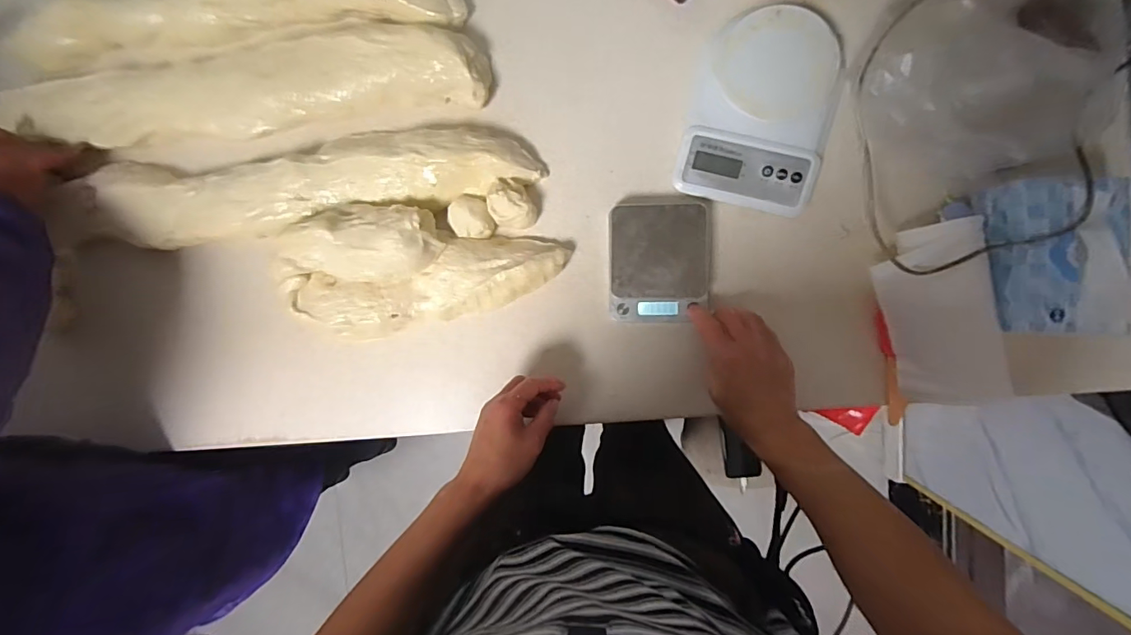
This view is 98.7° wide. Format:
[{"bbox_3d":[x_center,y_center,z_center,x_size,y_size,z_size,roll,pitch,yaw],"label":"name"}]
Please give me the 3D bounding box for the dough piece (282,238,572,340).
[{"bbox_3d":[-0.151,-0.036,0.544,0.311,0.054,0.085,-13,92,7],"label":"dough piece"}]

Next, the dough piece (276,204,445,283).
[{"bbox_3d":[-0.225,-0.082,0.529,0.170,0.043,0.080,3,93,7],"label":"dough piece"}]

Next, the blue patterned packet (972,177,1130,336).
[{"bbox_3d":[0.450,-0.055,0.441,0.090,0.068,0.139,1,93,6],"label":"blue patterned packet"}]

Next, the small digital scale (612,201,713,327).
[{"bbox_3d":[0.102,-0.058,0.524,0.108,0.023,0.126,0,93,6],"label":"small digital scale"}]

